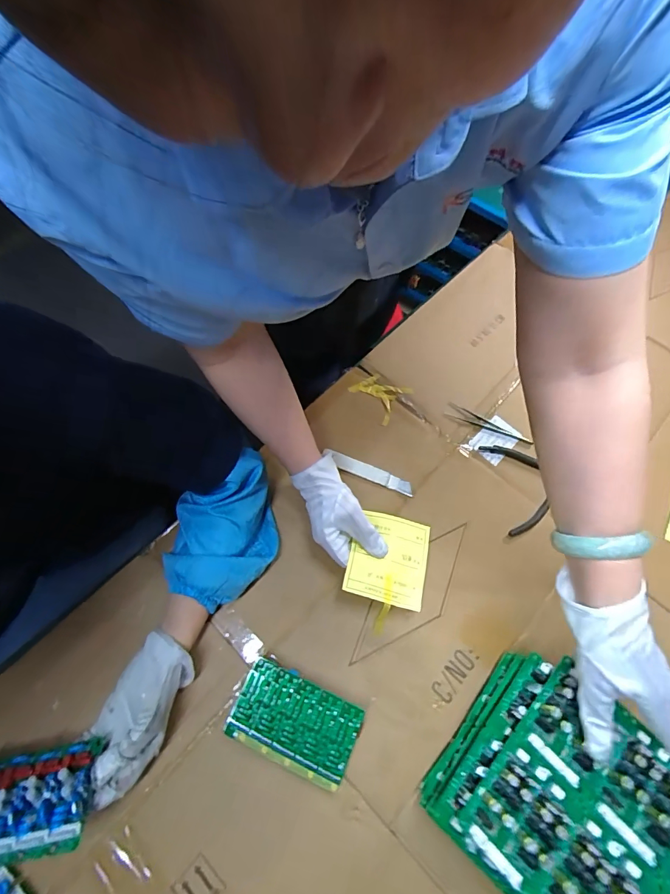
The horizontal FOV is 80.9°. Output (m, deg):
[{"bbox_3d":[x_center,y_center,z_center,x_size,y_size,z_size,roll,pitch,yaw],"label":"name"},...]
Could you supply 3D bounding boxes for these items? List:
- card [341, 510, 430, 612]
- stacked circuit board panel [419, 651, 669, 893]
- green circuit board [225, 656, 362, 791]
[{"bbox_3d":[0.066,0.133,0.477,0.094,0.009,0.105,21,61,-8],"label":"card"},{"bbox_3d":[0.228,0.336,0.354,0.217,0.097,0.176,38,69,17],"label":"stacked circuit board panel"},{"bbox_3d":[-0.043,0.293,0.425,0.129,0.034,0.078,22,66,6],"label":"green circuit board"}]

